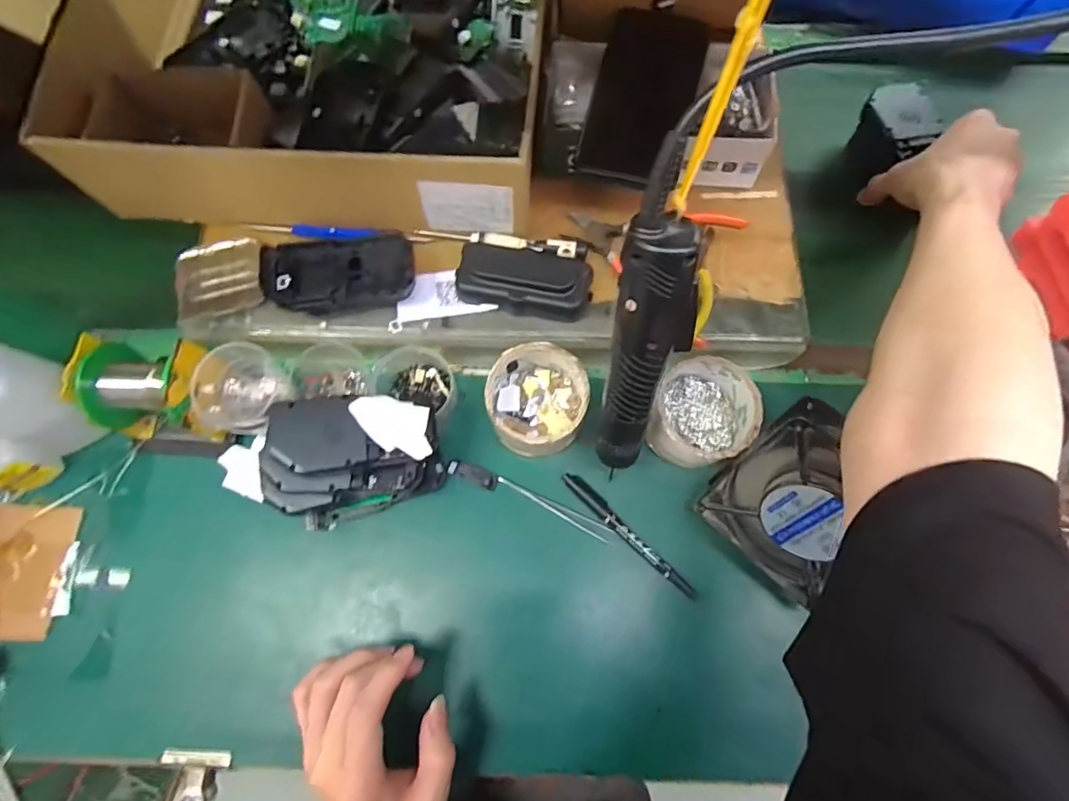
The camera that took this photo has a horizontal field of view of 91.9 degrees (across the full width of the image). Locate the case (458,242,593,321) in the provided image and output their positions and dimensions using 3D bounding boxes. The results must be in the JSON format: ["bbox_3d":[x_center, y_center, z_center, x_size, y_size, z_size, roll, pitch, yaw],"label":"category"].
[{"bbox_3d":[-0.009,-0.099,0.418,0.107,0.023,0.053,10,73,5],"label":"case"}]

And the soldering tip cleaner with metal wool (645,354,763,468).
[{"bbox_3d":[0.139,0.012,0.423,0.076,0.046,0.087,22,74,8],"label":"soldering tip cleaner with metal wool"}]

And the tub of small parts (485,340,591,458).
[{"bbox_3d":[0.003,0.000,0.430,0.076,0.064,0.077,-1,72,2],"label":"tub of small parts"}]

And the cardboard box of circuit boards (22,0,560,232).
[{"bbox_3d":[-0.184,-0.318,0.456,0.384,0.080,0.344,2,73,2],"label":"cardboard box of circuit boards"}]

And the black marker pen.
[{"bbox_3d":[0.077,0.111,0.427,0.139,0.019,0.013,43,78,13],"label":"black marker pen"}]

